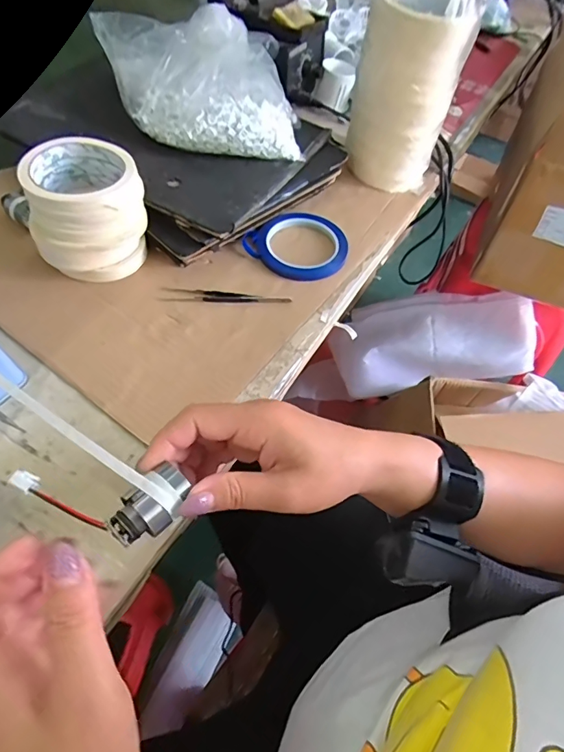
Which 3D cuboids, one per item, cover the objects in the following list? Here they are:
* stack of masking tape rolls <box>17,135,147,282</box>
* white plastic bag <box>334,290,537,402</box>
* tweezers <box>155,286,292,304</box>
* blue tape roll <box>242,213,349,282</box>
[{"bbox_3d":[-0.187,-0.155,0.441,0.105,0.104,0.092,-7,58,-9],"label":"stack of masking tape rolls"},{"bbox_3d":[0.318,-0.074,0.975,0.401,0.165,0.174,-7,54,24],"label":"white plastic bag"},{"bbox_3d":[-0.059,-0.081,0.462,0.132,0.004,0.016,6,57,-1],"label":"tweezers"},{"bbox_3d":[0.022,-0.150,0.509,0.102,0.010,0.098,2,57,-3],"label":"blue tape roll"}]

